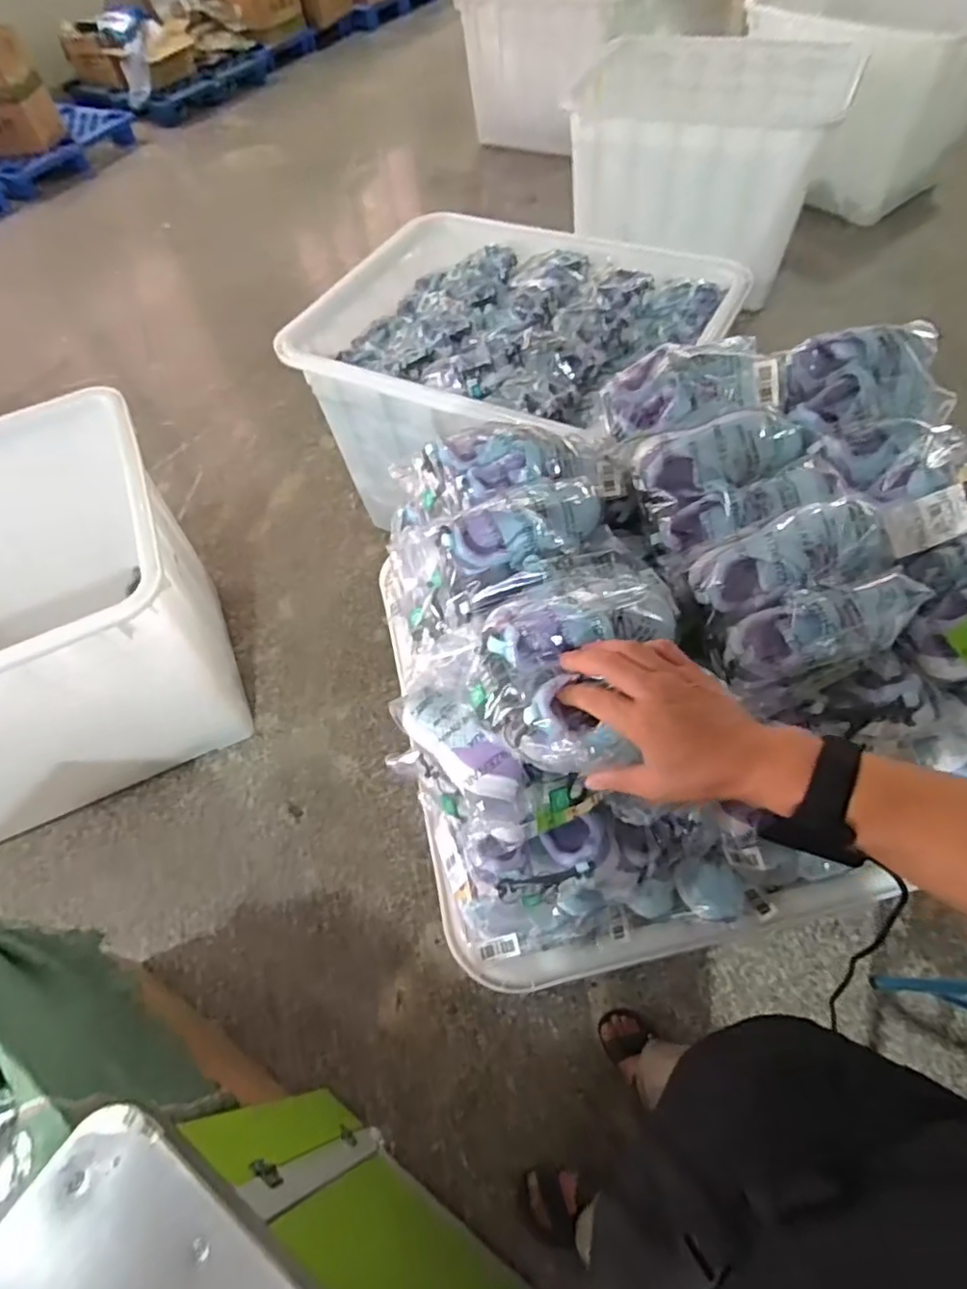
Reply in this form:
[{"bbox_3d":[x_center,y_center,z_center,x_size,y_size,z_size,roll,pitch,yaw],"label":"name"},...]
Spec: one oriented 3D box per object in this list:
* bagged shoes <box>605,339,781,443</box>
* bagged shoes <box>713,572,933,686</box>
[{"bbox_3d":[0.244,-0.306,0.726,0.188,0.075,0.125,0,58,5],"label":"bagged shoes"},{"bbox_3d":[0.306,-0.013,0.552,0.183,0.061,0.070,-21,56,16],"label":"bagged shoes"}]

